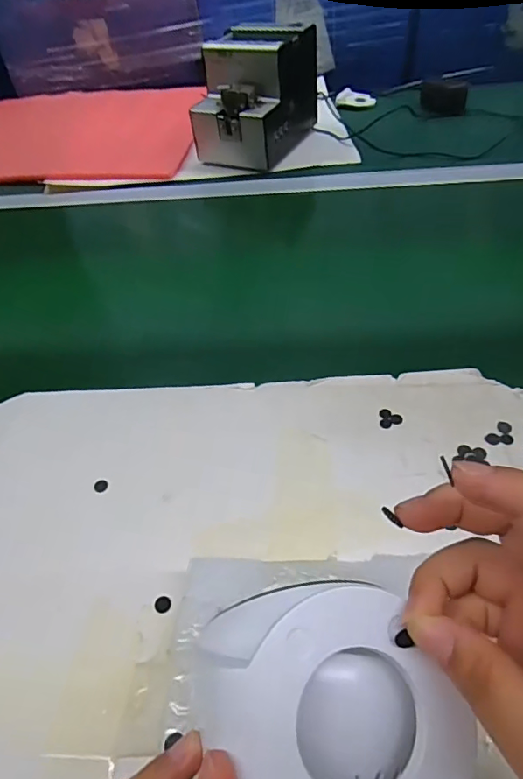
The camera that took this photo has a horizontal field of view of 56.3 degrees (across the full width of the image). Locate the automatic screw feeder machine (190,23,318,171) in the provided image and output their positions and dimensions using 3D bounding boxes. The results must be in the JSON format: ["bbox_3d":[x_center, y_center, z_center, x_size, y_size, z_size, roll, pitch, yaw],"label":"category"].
[{"bbox_3d":[-0.007,-0.443,0.739,0.120,0.142,0.181,20,54,22],"label":"automatic screw feeder machine"}]

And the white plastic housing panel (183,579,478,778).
[{"bbox_3d":[0.025,0.120,0.175,0.074,0.026,0.088,-27,79,-19],"label":"white plastic housing panel"}]

